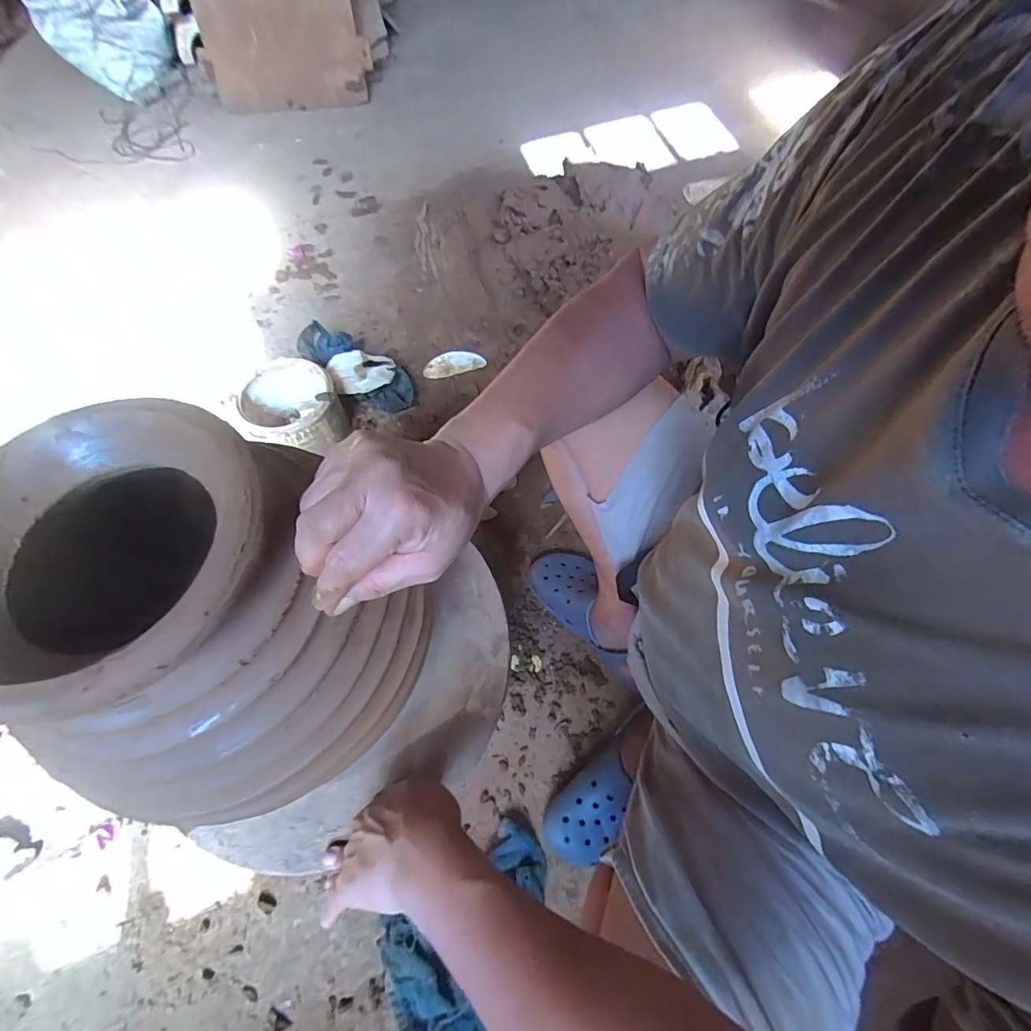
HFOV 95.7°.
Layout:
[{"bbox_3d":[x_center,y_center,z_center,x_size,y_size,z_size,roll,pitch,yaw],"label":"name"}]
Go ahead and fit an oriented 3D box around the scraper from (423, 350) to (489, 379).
[{"bbox_3d":[-0.143,-0.352,1.078,0.141,0.013,0.067,-13,64,-5],"label":"scraper"}]

